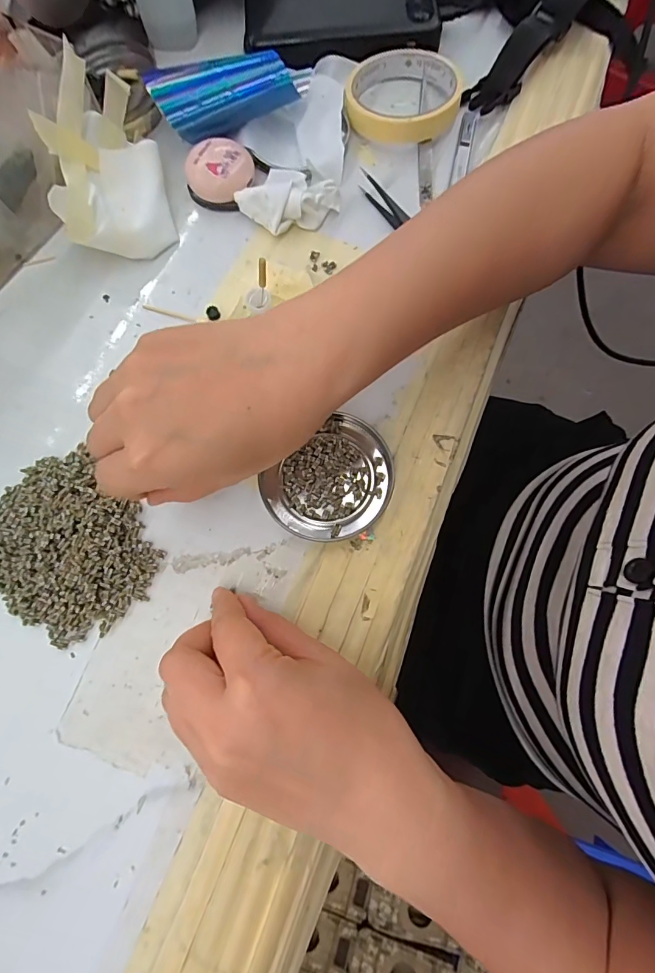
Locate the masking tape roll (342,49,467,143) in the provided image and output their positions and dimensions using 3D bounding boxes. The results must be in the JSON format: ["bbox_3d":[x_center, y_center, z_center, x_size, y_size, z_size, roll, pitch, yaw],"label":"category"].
[{"bbox_3d":[0.058,-0.306,0.328,0.085,0.019,0.087,4,75,2],"label":"masking tape roll"}]

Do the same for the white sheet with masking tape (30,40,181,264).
[{"bbox_3d":[-0.151,-0.216,0.288,0.065,0.062,0.104,-13,75,-2],"label":"white sheet with masking tape"}]

